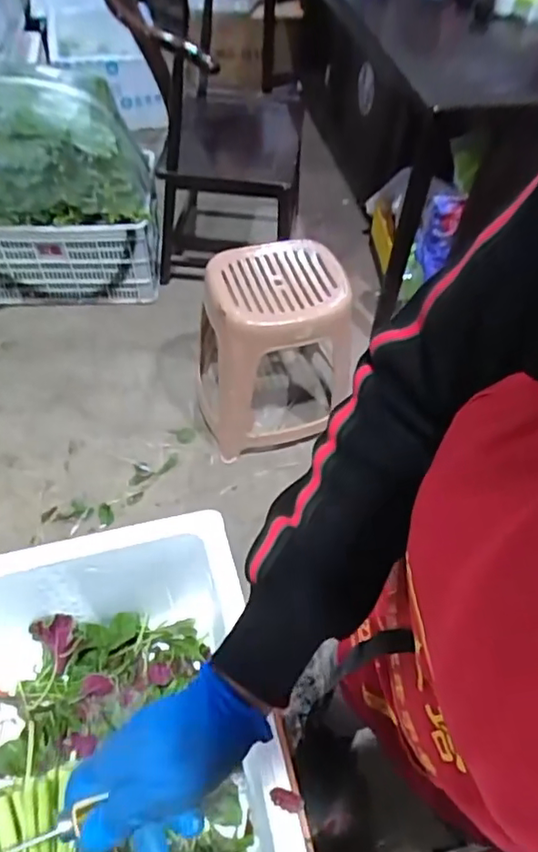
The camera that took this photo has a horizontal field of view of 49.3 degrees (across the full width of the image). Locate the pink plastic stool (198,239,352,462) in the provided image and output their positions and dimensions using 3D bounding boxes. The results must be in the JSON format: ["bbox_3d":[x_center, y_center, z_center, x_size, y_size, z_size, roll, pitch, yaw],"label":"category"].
[{"bbox_3d":[0.003,-0.196,1.569,0.376,0.473,0.314,-10,54,-10],"label":"pink plastic stool"}]

